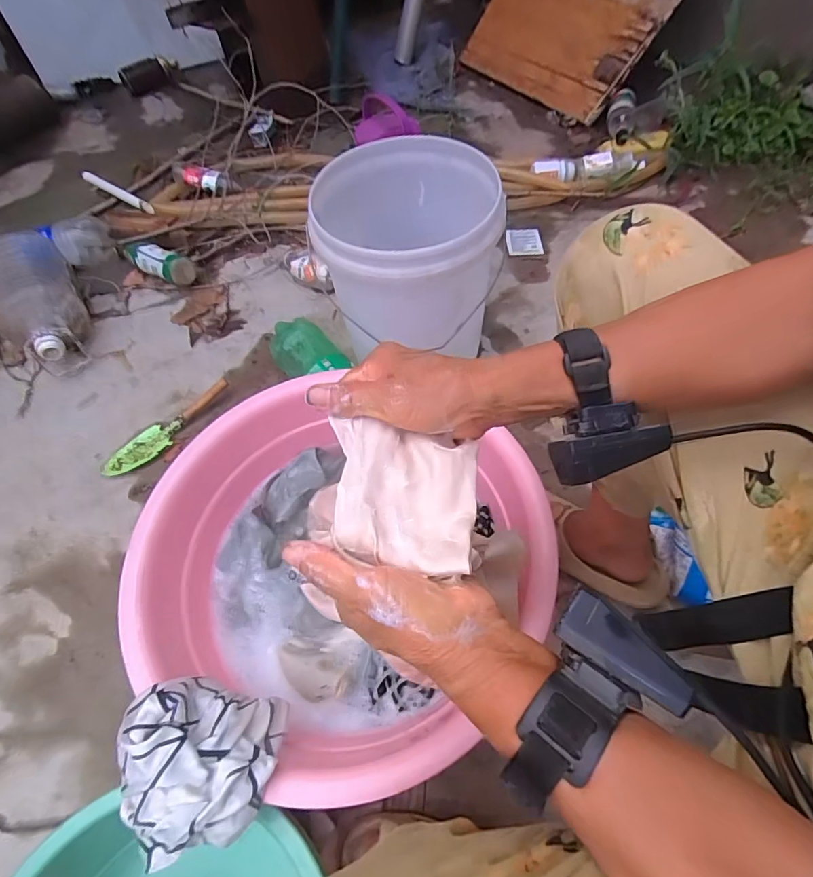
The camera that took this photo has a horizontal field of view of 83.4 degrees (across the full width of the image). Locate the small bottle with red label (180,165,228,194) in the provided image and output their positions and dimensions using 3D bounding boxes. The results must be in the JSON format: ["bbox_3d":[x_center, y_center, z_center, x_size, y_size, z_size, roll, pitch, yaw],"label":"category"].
[{"bbox_3d":[-0.539,-0.695,1.217,0.119,0.048,0.055,15,61,14],"label":"small bottle with red label"}]

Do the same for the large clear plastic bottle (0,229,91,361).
[{"bbox_3d":[-0.780,-0.287,0.959,0.167,0.164,0.334,-32,61,-14],"label":"large clear plastic bottle"}]

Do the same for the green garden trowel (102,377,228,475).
[{"bbox_3d":[-0.452,-0.027,0.856,0.071,0.034,0.264,36,68,22],"label":"green garden trowel"}]

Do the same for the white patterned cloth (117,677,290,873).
[{"bbox_3d":[-0.186,0.284,0.406,0.135,0.078,0.136,-13,58,-3],"label":"white patterned cloth"}]

